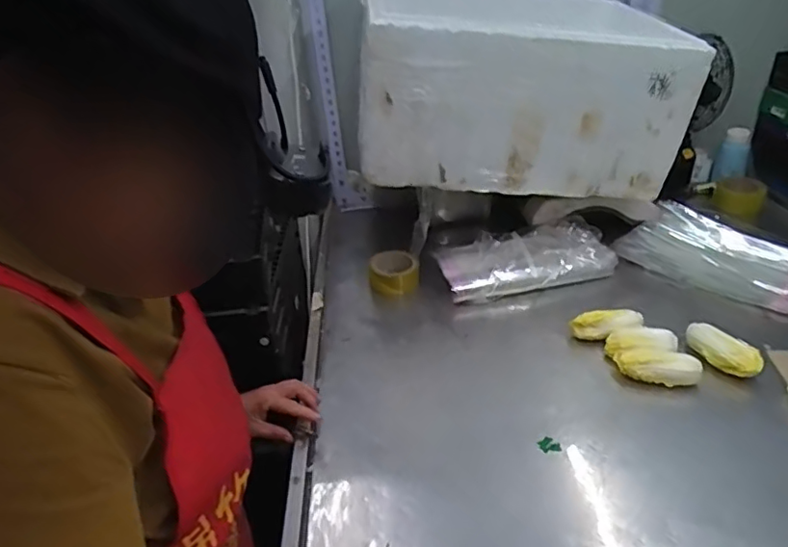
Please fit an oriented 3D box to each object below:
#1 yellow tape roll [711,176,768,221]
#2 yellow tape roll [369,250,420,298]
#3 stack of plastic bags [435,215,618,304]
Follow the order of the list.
[{"bbox_3d":[0.824,-0.186,1.373,0.109,0.058,0.110,16,37,28],"label":"yellow tape roll"},{"bbox_3d":[0.002,0.002,1.155,0.096,0.065,0.096,-3,32,2],"label":"yellow tape roll"},{"bbox_3d":[0.259,-0.028,1.146,0.341,0.060,0.152,-12,33,-13],"label":"stack of plastic bags"}]

